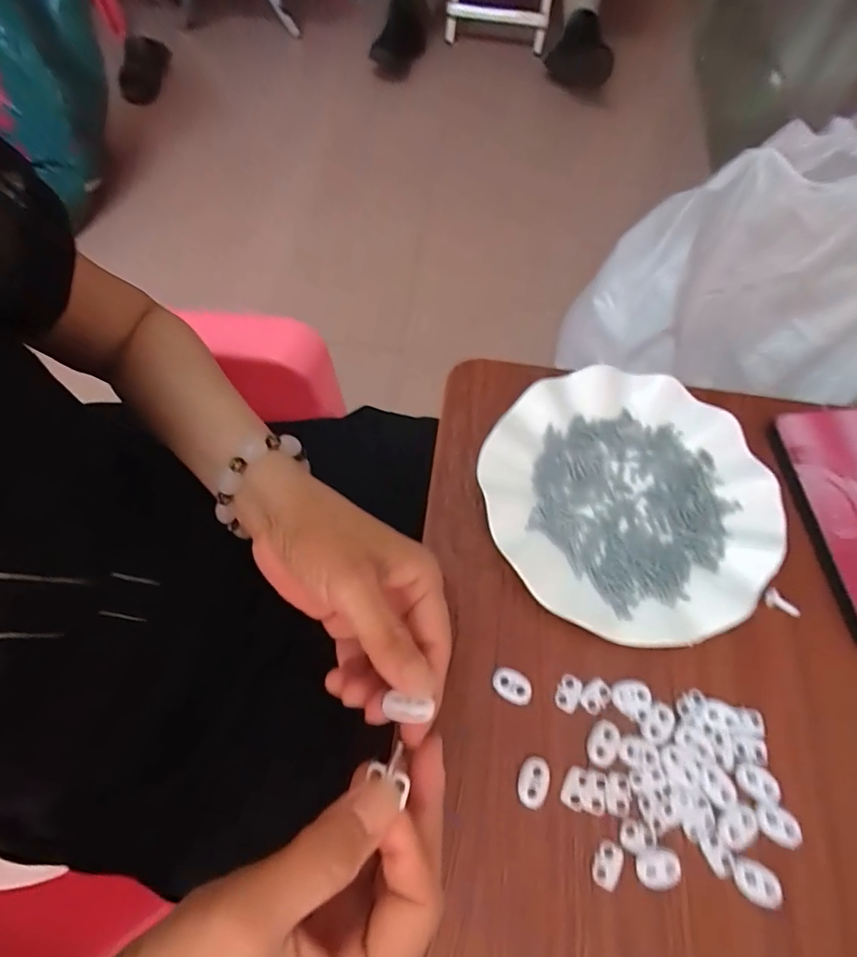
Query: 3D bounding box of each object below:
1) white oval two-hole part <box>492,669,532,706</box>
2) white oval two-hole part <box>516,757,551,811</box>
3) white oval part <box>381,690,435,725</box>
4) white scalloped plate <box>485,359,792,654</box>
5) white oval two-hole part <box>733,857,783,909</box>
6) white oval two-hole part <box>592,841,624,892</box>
[{"bbox_3d":[0.049,0.122,0.290,0.023,0.004,0.015,28,70,10],"label":"white oval two-hole part"},{"bbox_3d":[0.058,0.167,0.271,0.017,0.004,0.024,14,68,5],"label":"white oval two-hole part"},{"bbox_3d":[-0.008,0.099,0.211,0.021,0.004,0.010,5,67,7],"label":"white oval part"},{"bbox_3d":[0.130,0.011,0.327,0.179,0.021,0.182,0,67,-1],"label":"white scalloped plate"},{"bbox_3d":[0.169,0.208,0.254,0.023,0.005,0.017,26,69,9],"label":"white oval two-hole part"},{"bbox_3d":[0.094,0.202,0.257,0.014,0.004,0.021,32,70,12],"label":"white oval two-hole part"}]

